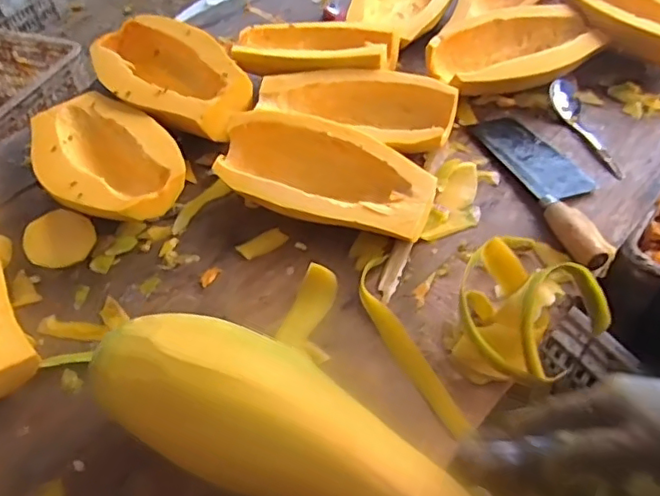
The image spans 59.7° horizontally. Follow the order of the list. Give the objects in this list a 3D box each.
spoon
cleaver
[{"bbox_3d":[0.320,-0.153,0.723,0.033,0.032,0.160,-9,49,-1],"label":"spoon"},{"bbox_3d":[0.260,-0.086,0.671,0.083,0.030,0.269,-16,49,-7],"label":"cleaver"}]

